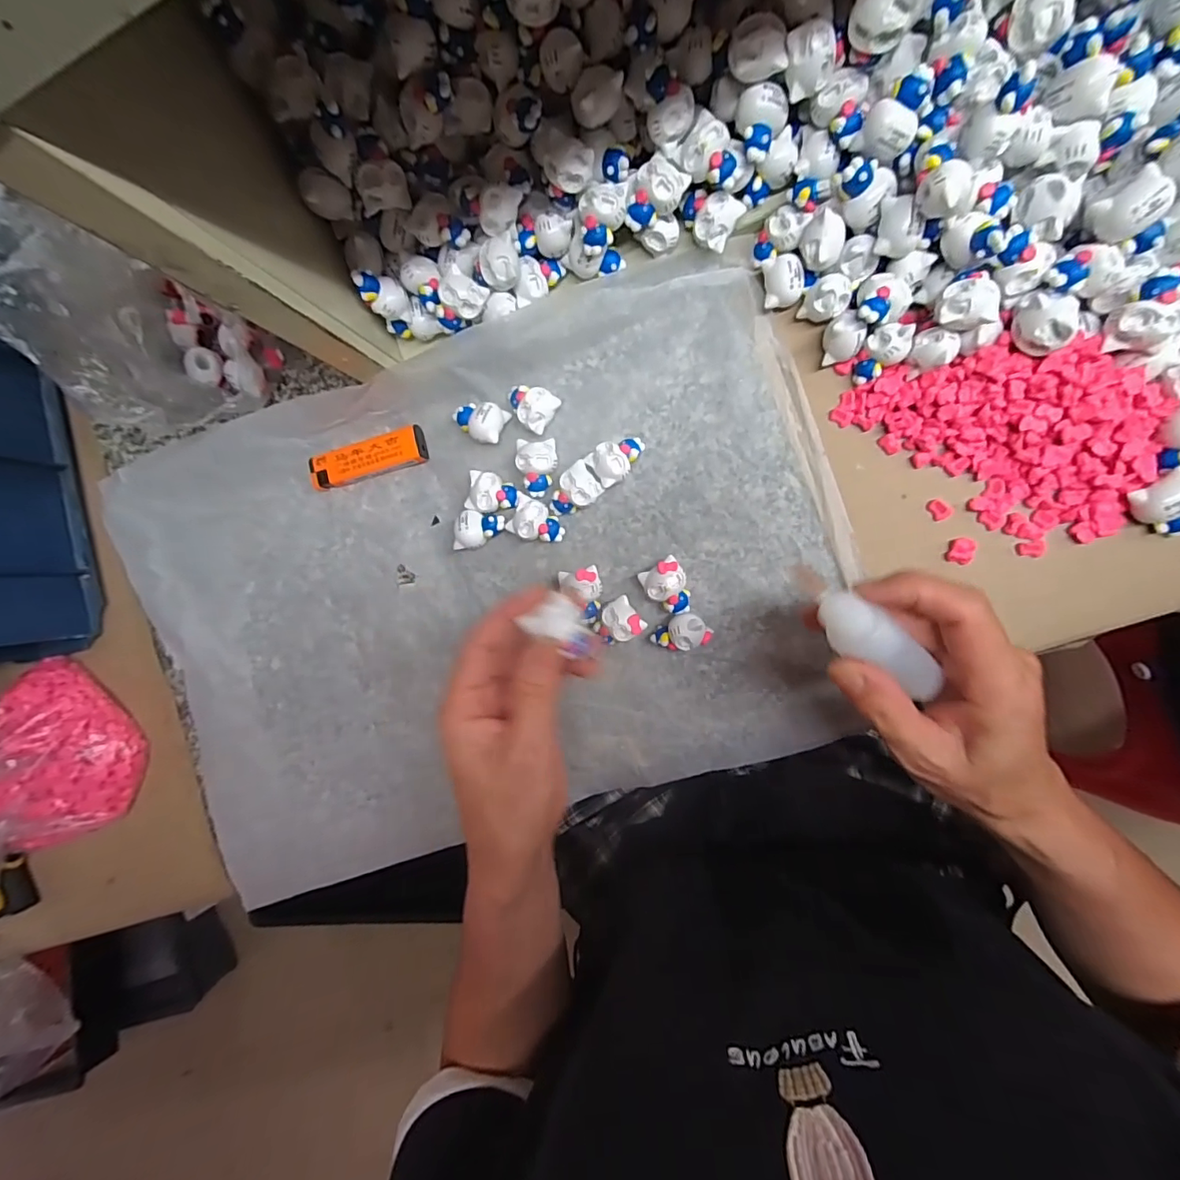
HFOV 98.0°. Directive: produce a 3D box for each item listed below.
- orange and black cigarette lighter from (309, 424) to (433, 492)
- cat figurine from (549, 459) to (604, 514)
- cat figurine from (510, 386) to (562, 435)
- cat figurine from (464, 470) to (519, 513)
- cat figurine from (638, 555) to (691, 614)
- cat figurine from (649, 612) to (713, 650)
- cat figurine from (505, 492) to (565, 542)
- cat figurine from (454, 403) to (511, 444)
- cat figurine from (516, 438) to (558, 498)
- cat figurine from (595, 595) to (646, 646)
[{"bbox_3d":[-0.150,-0.087,0.344,0.082,0.014,0.023,-13,93,12],"label":"orange and black cigarette lighter"},{"bbox_3d":[-0.011,-0.061,0.322,0.033,0.019,0.024,-36,88,13],"label":"cat figurine"},{"bbox_3d":[-0.037,-0.117,0.323,0.032,0.018,0.025,36,101,6],"label":"cat figurine"},{"bbox_3d":[-0.063,-0.062,0.332,0.031,0.017,0.025,15,98,10],"label":"cat figurine"},{"bbox_3d":[0.048,-0.001,0.314,0.024,0.019,0.033,-31,89,13],"label":"cat figurine"},{"bbox_3d":[0.056,0.025,0.311,0.035,0.025,0.021,-3,95,12],"label":"cat figurine"},{"bbox_3d":[-0.034,-0.044,0.327,0.035,0.018,0.025,18,99,9],"label":"cat figurine"},{"bbox_3d":[-0.072,-0.108,0.329,0.033,0.019,0.024,17,99,9],"label":"cat figurine"},{"bbox_3d":[-0.033,-0.077,0.325,0.024,0.017,0.034,0,96,11],"label":"cat figurine"},{"bbox_3d":[0.018,0.020,0.320,0.026,0.019,0.025,-37,88,13],"label":"cat figurine"}]

